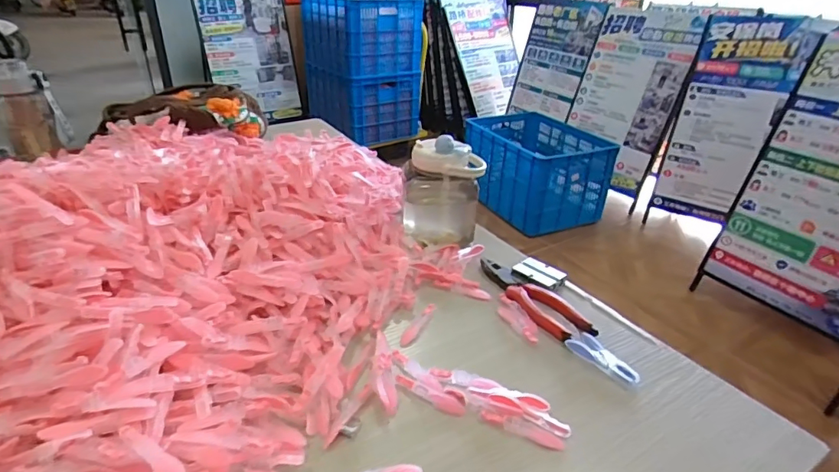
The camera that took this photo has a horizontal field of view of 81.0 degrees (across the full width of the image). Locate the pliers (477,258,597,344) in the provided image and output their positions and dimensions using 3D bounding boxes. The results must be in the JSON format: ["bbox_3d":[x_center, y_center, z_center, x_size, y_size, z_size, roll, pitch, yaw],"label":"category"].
[{"bbox_3d":[0.144,0.078,0.644,0.055,0.012,0.192,-15,33,-26],"label":"pliers"}]

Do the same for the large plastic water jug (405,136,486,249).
[{"bbox_3d":[0.035,-0.073,0.750,0.114,0.153,0.116,3,29,4],"label":"large plastic water jug"}]

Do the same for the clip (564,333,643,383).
[{"bbox_3d":[0.198,0.132,0.525,0.034,0.014,0.078,-18,35,-31],"label":"clip"}]

